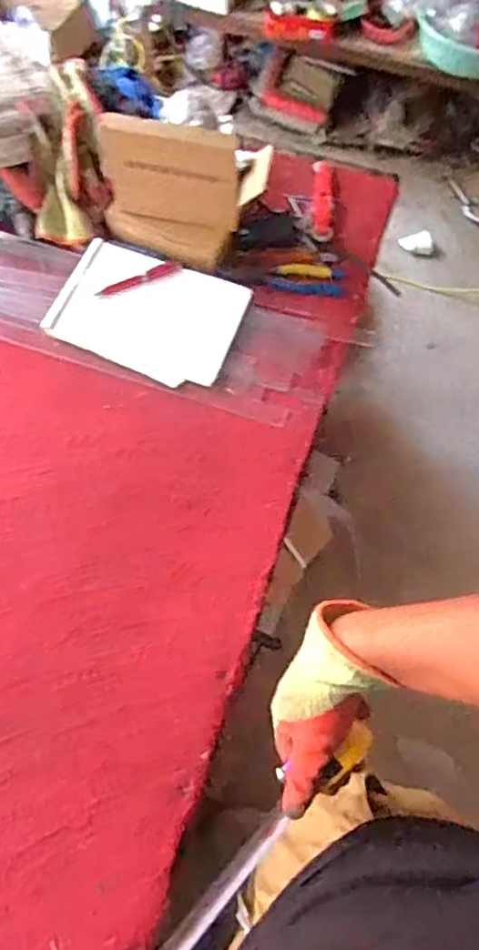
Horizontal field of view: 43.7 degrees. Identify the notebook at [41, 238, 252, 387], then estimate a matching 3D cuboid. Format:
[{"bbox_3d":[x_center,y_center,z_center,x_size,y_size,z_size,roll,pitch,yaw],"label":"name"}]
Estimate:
[{"bbox_3d":[-0.135,-0.237,0.866,0.261,0.018,0.177,21,74,7],"label":"notebook"}]

